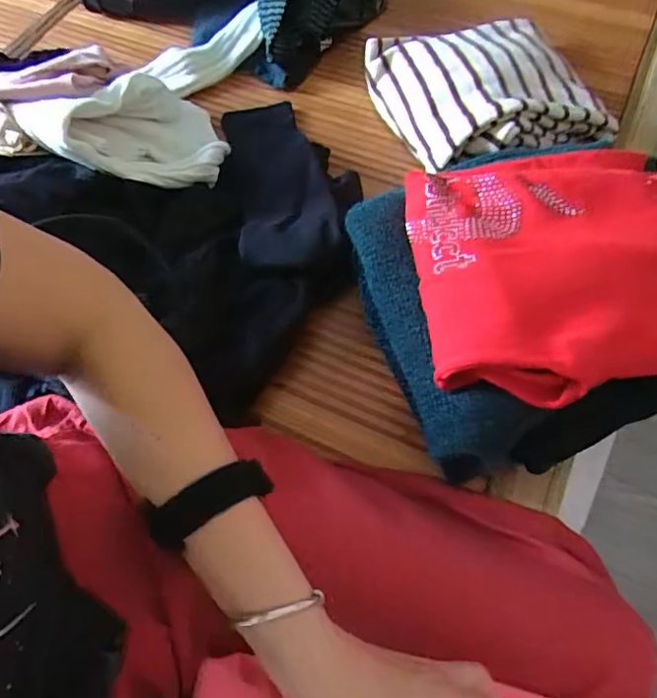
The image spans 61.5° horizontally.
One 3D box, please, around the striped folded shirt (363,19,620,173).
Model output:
[{"bbox_3d":[0.186,-0.319,0.664,0.229,0.082,0.244,-19,64,-7],"label":"striped folded shirt"}]

